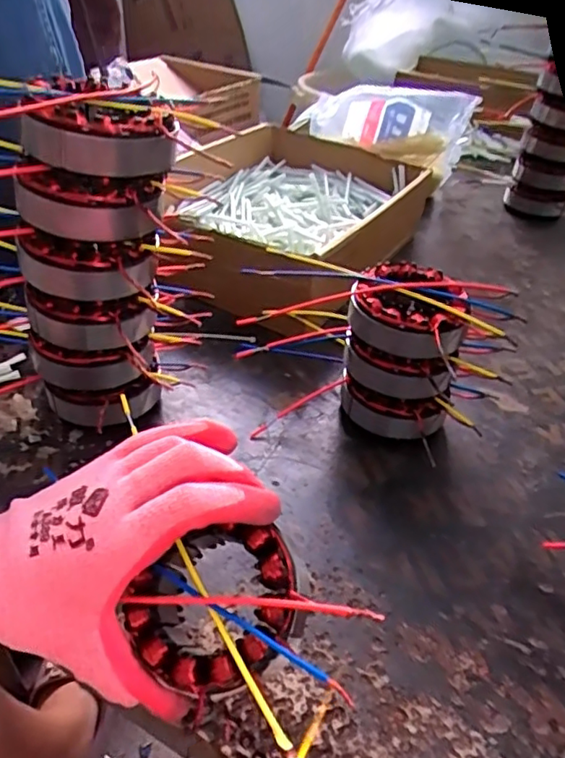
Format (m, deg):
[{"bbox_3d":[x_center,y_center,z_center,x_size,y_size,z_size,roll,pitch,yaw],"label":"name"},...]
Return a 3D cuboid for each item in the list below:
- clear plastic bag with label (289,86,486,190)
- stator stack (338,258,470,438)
[{"bbox_3d":[0.145,-0.344,0.800,0.225,0.101,0.065,0,40,-8],"label":"clear plastic bag with label"},{"bbox_3d":[0.093,-0.019,0.457,0.091,0.119,0.083,16,41,12],"label":"stator stack"}]

